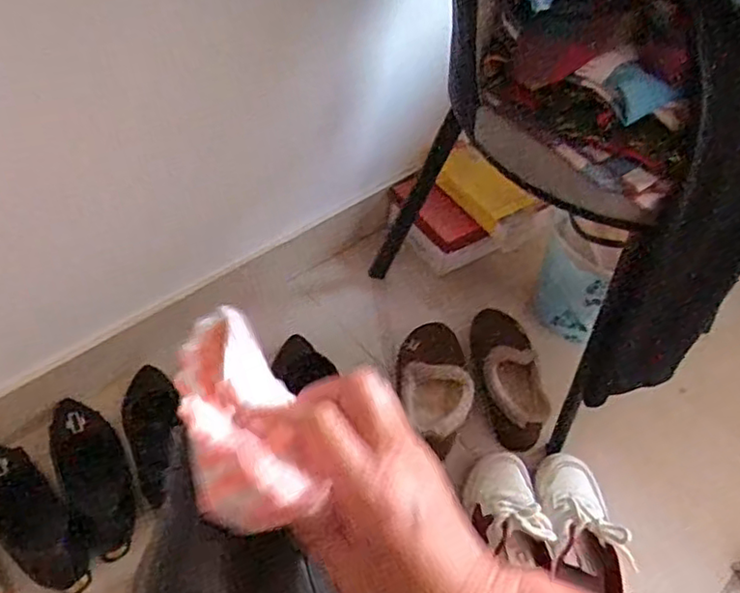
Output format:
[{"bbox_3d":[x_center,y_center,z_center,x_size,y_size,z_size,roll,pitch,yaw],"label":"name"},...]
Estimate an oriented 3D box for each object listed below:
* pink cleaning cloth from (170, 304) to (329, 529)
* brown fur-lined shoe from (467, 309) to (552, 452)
[{"bbox_3d":[-0.062,0.061,0.309,0.050,0.037,0.102,-13,60,-14],"label":"pink cleaning cloth"},{"bbox_3d":[0.214,0.119,0.994,0.093,0.089,0.232,1,51,-6],"label":"brown fur-lined shoe"}]

